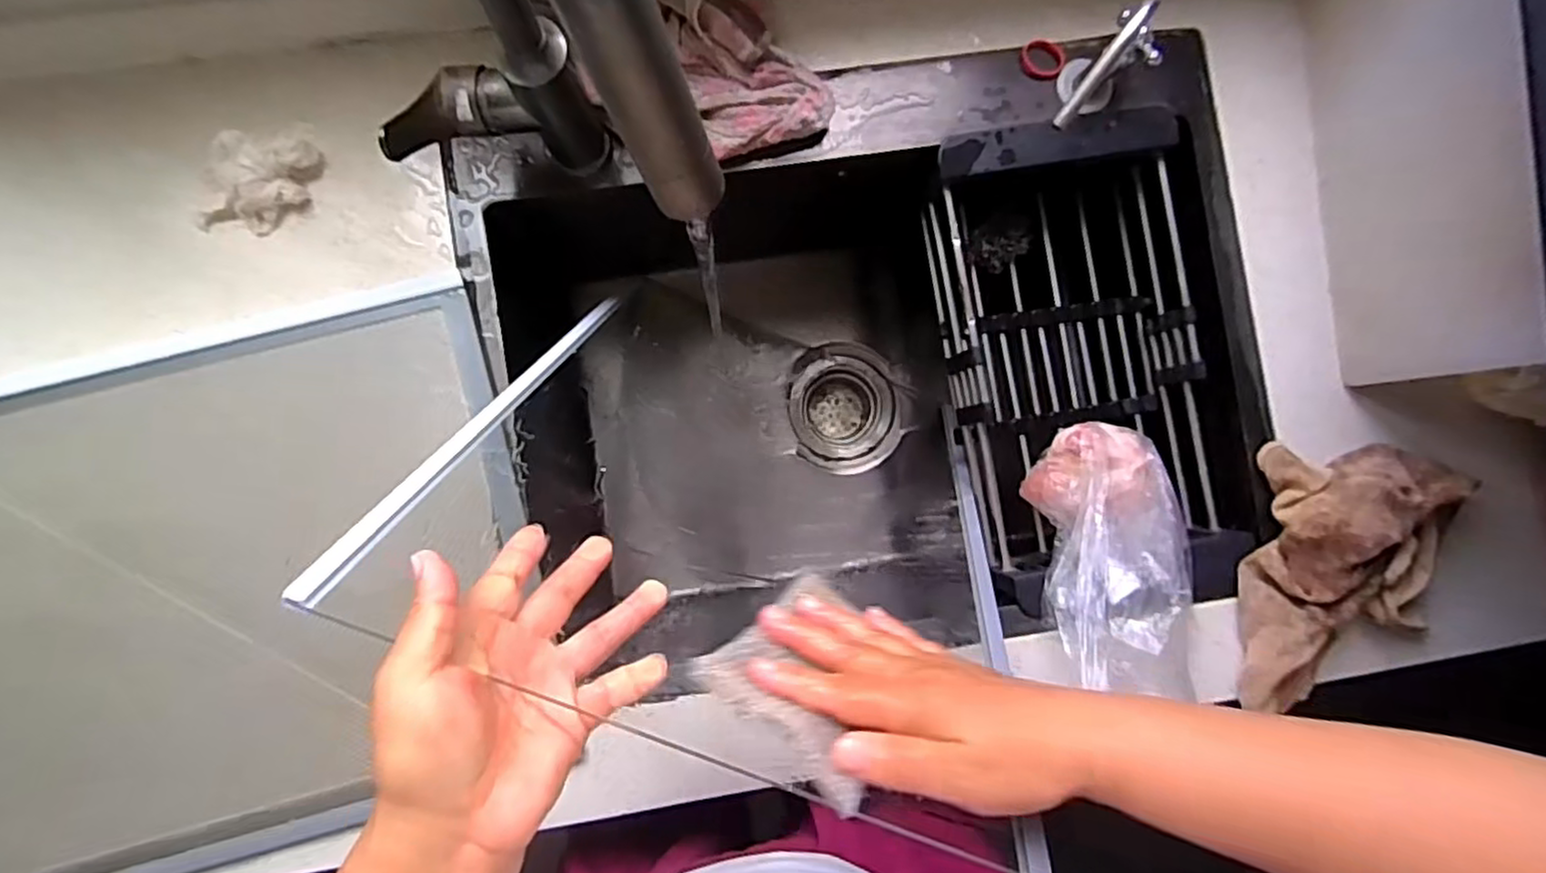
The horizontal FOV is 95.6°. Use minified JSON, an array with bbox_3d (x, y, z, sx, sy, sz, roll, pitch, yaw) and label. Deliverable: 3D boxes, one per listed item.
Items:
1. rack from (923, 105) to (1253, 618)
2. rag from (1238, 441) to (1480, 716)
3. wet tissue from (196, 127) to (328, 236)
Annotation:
[{"bbox_3d":[0.249,-0.060,0.575,0.198,0.085,0.365,-8,89,-3],"label":"rack"},{"bbox_3d":[0.418,0.108,0.502,0.130,0.057,0.211,13,87,-2],"label":"rag"},{"bbox_3d":[-0.354,-0.173,0.483,0.072,0.029,0.065,8,88,-3],"label":"wet tissue"}]

